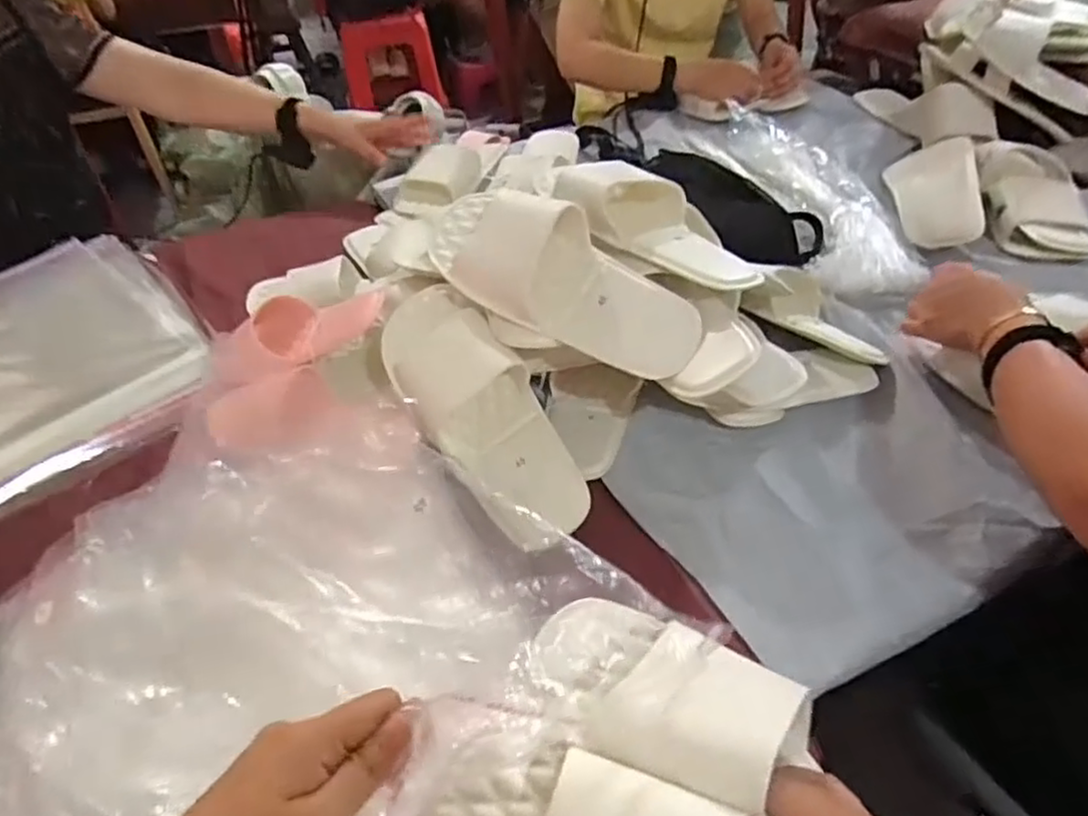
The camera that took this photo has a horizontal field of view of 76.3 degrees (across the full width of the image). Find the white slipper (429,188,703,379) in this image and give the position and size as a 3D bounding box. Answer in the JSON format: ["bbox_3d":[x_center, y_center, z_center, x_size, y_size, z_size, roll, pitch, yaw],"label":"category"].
[{"bbox_3d":[0.018,-0.117,0.648,0.272,0.075,0.113,31,87,7],"label":"white slipper"}]

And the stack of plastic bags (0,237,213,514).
[{"bbox_3d":[-0.578,-0.057,0.784,0.351,0.044,0.416,-34,51,-28],"label":"stack of plastic bags"}]

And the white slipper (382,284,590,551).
[{"bbox_3d":[-0.058,0.001,0.630,0.101,0.062,0.271,-30,78,-25],"label":"white slipper"}]

